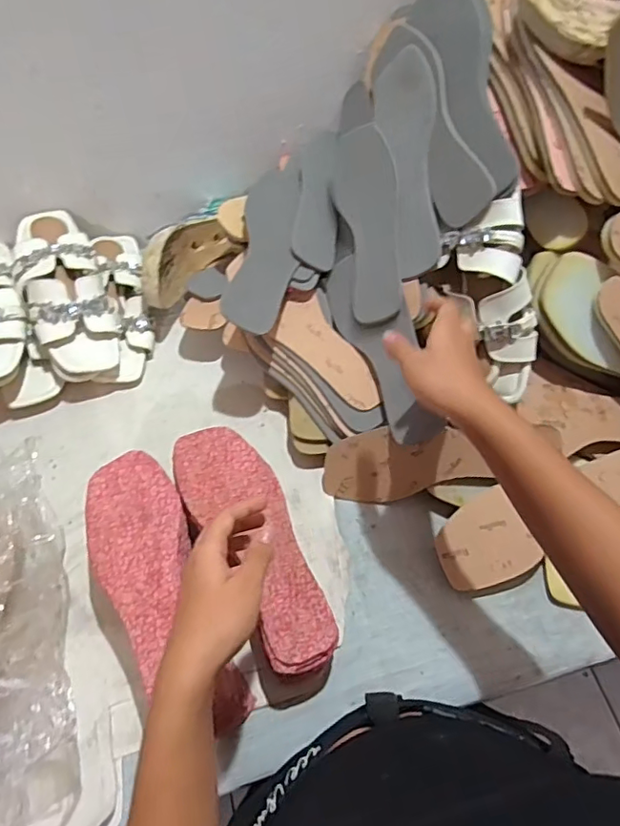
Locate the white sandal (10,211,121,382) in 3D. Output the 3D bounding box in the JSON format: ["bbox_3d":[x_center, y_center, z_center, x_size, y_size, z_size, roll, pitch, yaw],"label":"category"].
[{"bbox_3d":[-0.299,-0.149,0.681,0.094,0.065,0.218,-25,62,-13],"label":"white sandal"}]

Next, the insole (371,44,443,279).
[{"bbox_3d":[0.111,-0.271,0.592,0.075,0.013,0.243,-18,77,39],"label":"insole"}]

